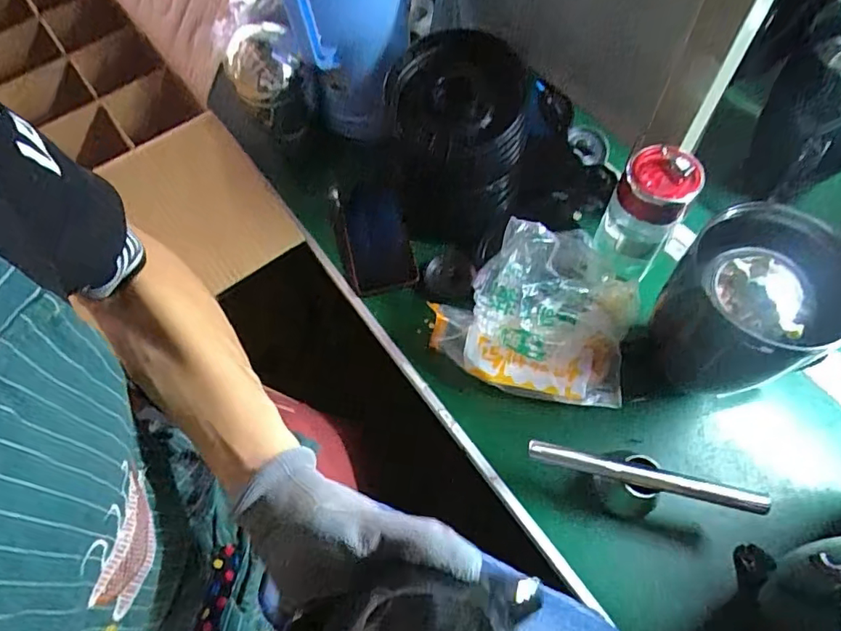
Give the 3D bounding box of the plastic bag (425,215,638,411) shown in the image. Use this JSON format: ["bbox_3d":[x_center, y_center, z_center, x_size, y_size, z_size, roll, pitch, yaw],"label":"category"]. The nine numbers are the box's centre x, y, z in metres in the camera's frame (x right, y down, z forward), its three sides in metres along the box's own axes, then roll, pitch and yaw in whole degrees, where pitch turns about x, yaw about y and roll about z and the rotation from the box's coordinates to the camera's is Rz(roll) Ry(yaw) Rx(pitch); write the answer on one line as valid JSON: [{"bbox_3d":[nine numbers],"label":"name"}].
[{"bbox_3d":[0.119,-0.015,0.541,0.204,0.106,0.165,8,63,7],"label":"plastic bag"}]

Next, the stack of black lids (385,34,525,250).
[{"bbox_3d":[0.043,-0.197,0.617,0.142,0.191,0.141,-4,62,1],"label":"stack of black lids"}]

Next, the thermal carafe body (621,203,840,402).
[{"bbox_3d":[0.282,0.005,0.495,0.122,0.176,0.134,36,70,19],"label":"thermal carafe body"}]

